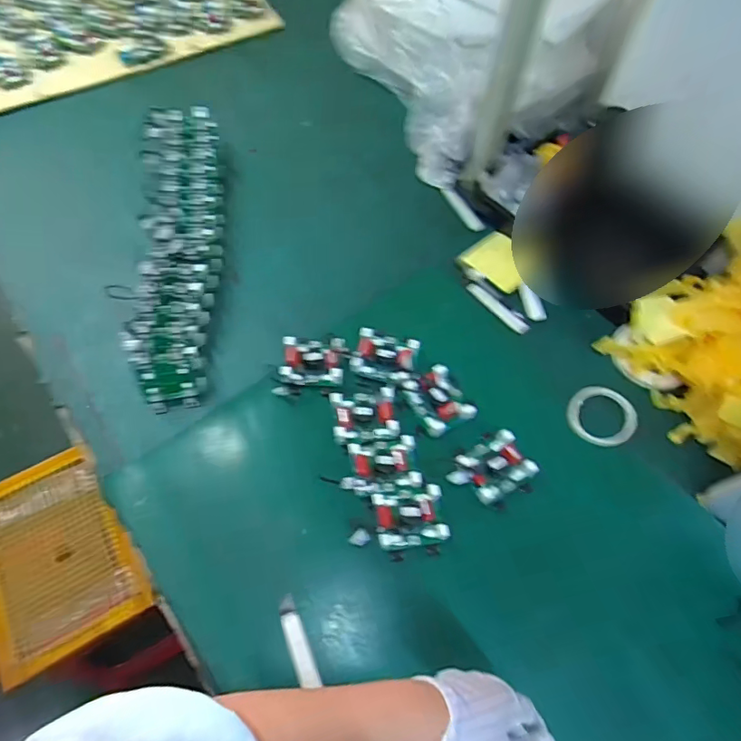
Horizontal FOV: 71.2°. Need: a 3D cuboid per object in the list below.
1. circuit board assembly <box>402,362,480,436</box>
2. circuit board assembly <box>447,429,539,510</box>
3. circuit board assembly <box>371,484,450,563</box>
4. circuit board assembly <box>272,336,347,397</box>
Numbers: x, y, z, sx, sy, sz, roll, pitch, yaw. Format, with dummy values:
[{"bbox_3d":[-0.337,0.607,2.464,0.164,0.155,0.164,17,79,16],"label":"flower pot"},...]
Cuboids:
[{"bbox_3d":[0.098,0.046,0.772,0.089,0.036,0.095,-25,67,-14],"label":"circuit board assembly"},{"bbox_3d":[0.164,0.138,0.716,0.115,0.060,0.099,-29,68,-16],"label":"circuit board assembly"},{"bbox_3d":[0.052,0.201,0.689,0.096,0.035,0.088,-8,64,-7],"label":"circuit board assembly"},{"bbox_3d":[-0.091,-0.009,0.786,0.099,0.026,0.092,3,63,0],"label":"circuit board assembly"}]

